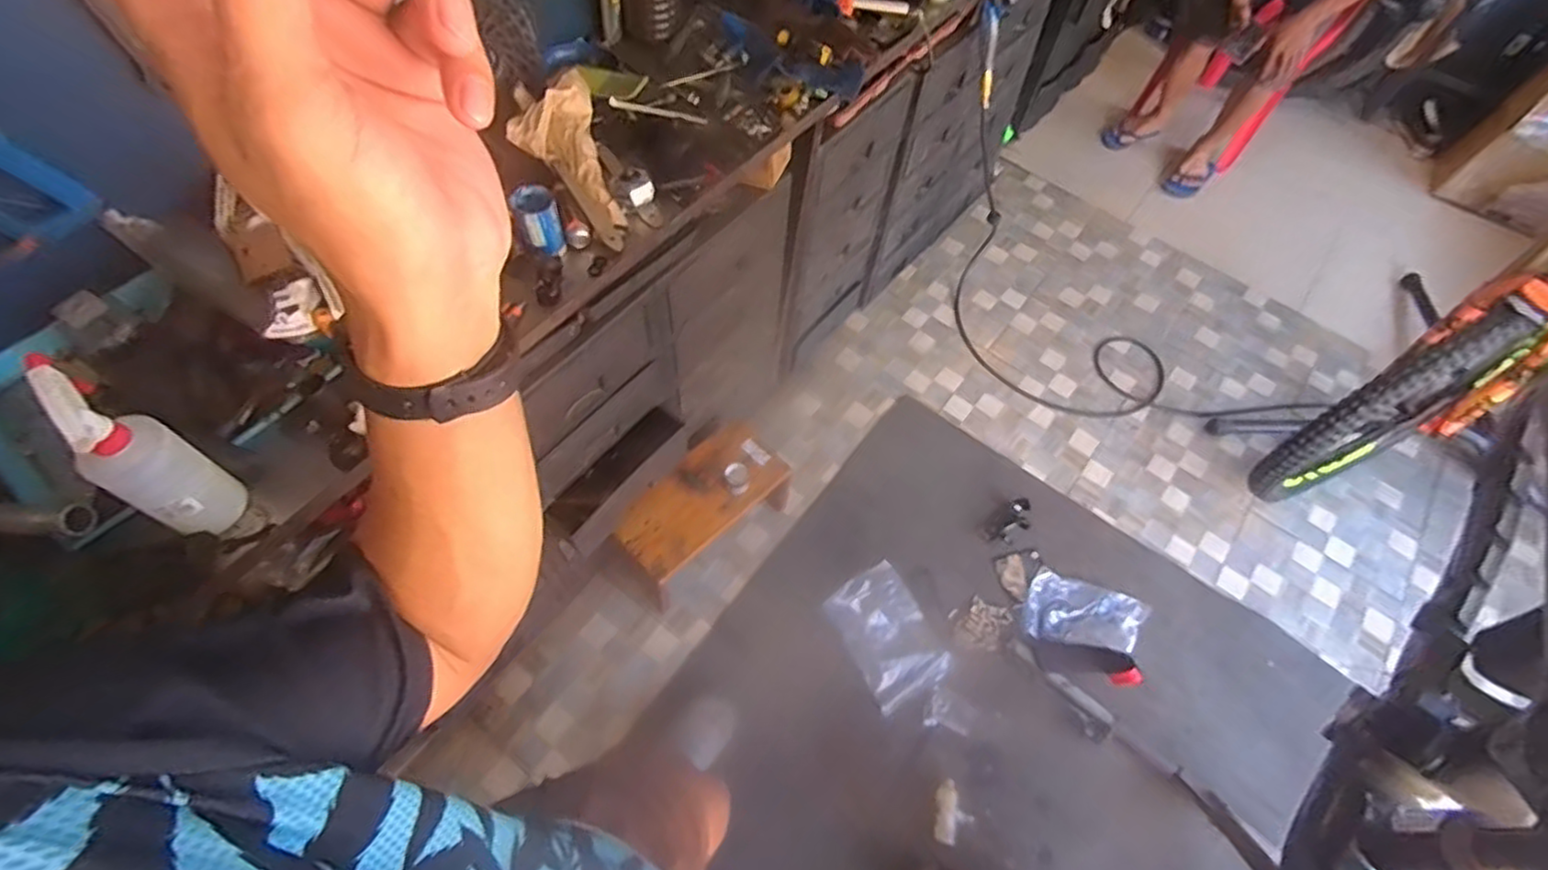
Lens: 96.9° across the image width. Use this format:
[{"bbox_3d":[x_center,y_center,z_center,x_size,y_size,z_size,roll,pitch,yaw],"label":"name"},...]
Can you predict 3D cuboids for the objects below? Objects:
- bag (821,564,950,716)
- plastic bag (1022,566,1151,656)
[{"bbox_3d":[0.262,0.467,1.611,0.217,0.059,0.292,-21,70,-29],"label":"bag"},{"bbox_3d":[0.762,0.439,1.664,0.299,0.055,0.184,17,60,5],"label":"plastic bag"}]

